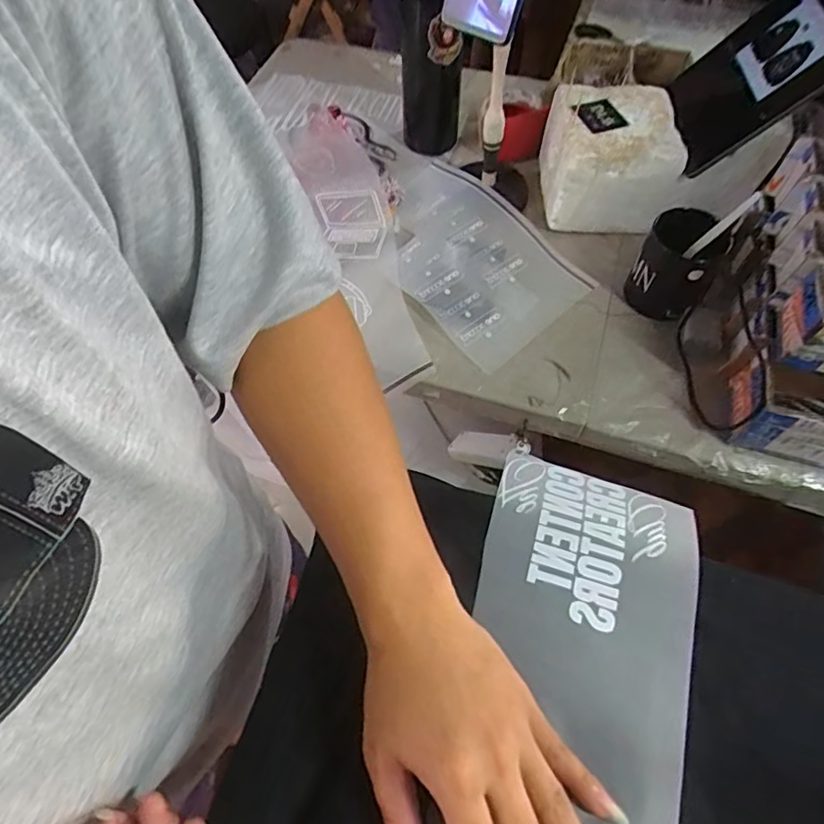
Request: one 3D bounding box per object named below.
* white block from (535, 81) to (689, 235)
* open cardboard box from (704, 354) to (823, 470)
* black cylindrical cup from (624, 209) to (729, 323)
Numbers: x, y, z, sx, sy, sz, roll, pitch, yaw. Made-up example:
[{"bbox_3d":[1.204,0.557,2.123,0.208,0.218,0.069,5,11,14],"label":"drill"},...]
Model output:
[{"bbox_3d":[0.240,-0.305,0.695,0.140,0.107,0.139,-4,62,-4],"label":"white block"},{"bbox_3d":[0.397,0.003,0.541,0.161,0.087,0.078,16,62,6],"label":"open cardboard box"},{"bbox_3d":[0.295,-0.164,0.628,0.086,0.091,0.083,31,65,14],"label":"black cylindrical cup"}]

